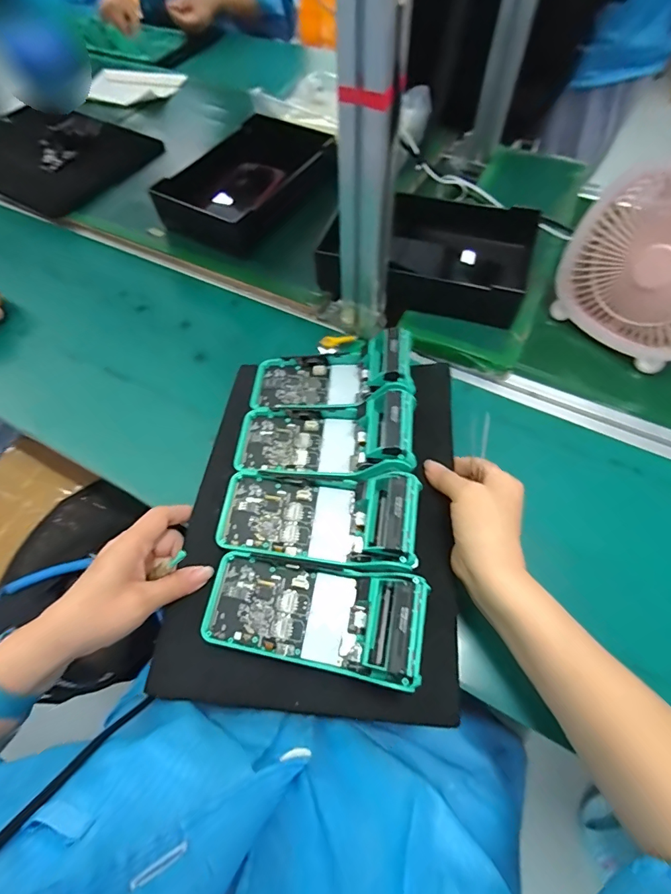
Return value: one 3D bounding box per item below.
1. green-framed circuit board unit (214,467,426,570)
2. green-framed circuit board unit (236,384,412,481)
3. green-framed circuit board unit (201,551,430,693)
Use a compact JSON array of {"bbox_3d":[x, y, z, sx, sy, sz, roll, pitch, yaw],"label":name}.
[{"bbox_3d":[-0.015,0.061,0.370,0.173,0.029,0.075,1,61,21],"label":"green-framed circuit board unit"},{"bbox_3d":[-0.013,-0.017,0.403,0.172,0.060,0.091,9,63,8],"label":"green-framed circuit board unit"},{"bbox_3d":[-0.017,0.133,0.336,0.172,0.032,0.075,2,61,21],"label":"green-framed circuit board unit"}]

